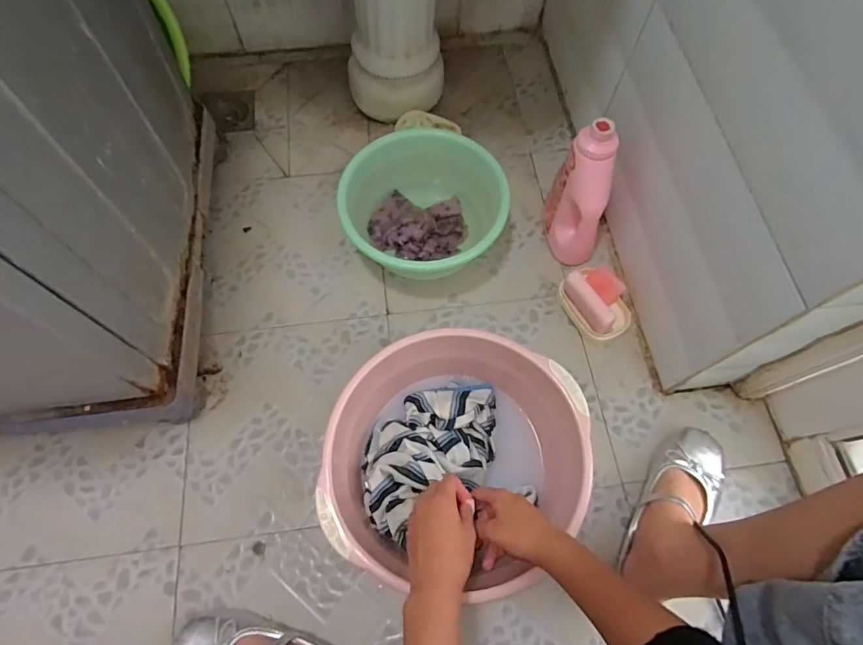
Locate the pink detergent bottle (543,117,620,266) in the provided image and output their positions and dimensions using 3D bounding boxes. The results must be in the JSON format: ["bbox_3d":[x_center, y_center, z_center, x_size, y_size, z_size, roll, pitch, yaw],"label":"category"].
[{"bbox_3d":[0.228,-0.189,0.735,0.062,0.218,0.114,-4,66,-4],"label":"pink detergent bottle"}]

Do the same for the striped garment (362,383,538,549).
[{"bbox_3d":[0.006,0.167,0.626,0.197,0.076,0.172,-9,66,-6],"label":"striped garment"}]

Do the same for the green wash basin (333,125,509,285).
[{"bbox_3d":[-0.011,-0.168,0.765,0.238,0.127,0.219,1,65,-1],"label":"green wash basin"}]

